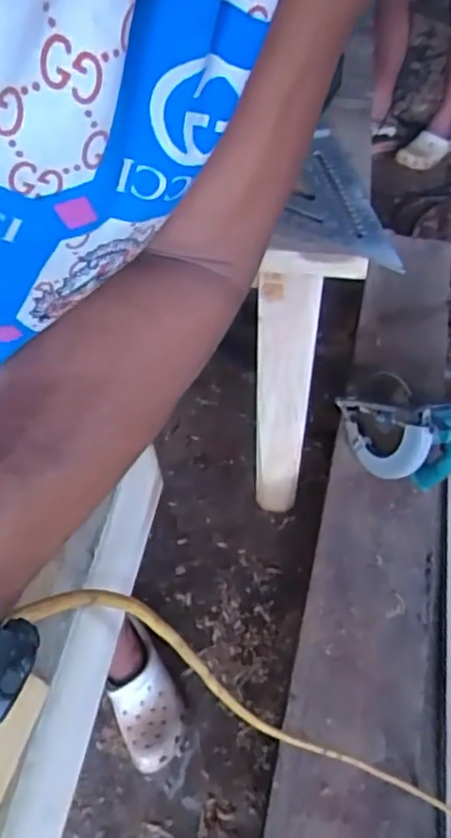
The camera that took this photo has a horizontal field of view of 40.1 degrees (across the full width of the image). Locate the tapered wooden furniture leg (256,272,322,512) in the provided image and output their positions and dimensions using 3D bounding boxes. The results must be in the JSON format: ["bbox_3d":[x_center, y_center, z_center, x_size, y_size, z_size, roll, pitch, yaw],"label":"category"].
[{"bbox_3d":[0.102,-0.007,1.138,0.095,0.632,0.054,2,55,3],"label":"tapered wooden furniture leg"}]

